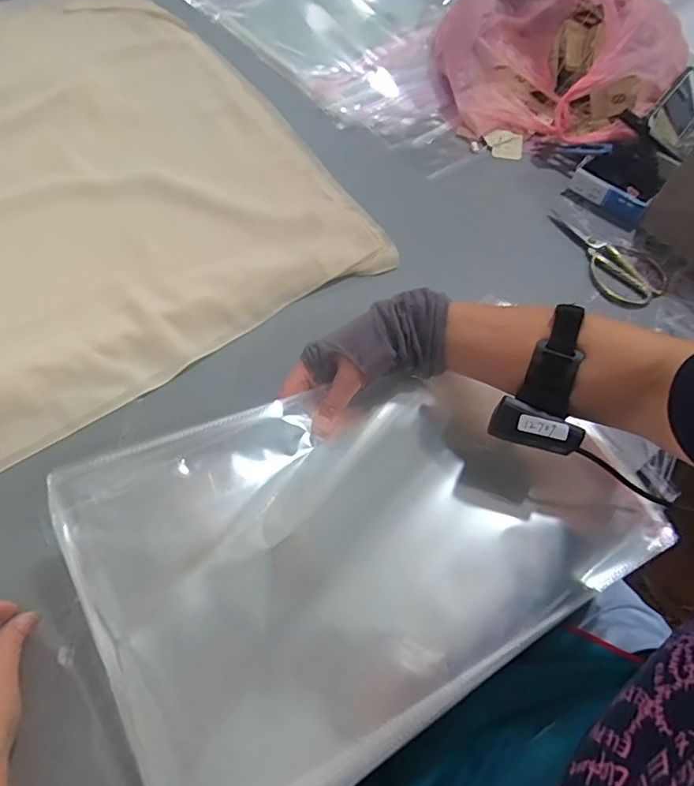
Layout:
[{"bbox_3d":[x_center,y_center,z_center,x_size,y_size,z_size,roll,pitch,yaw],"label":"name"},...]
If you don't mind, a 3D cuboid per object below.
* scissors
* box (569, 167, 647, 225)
[{"bbox_3d":[0.305,-0.166,0.625,0.090,0.004,0.160,-37,68,-20],"label":"scissors"},{"bbox_3d":[0.328,-0.250,0.659,0.096,0.030,0.017,36,66,15],"label":"box"}]

